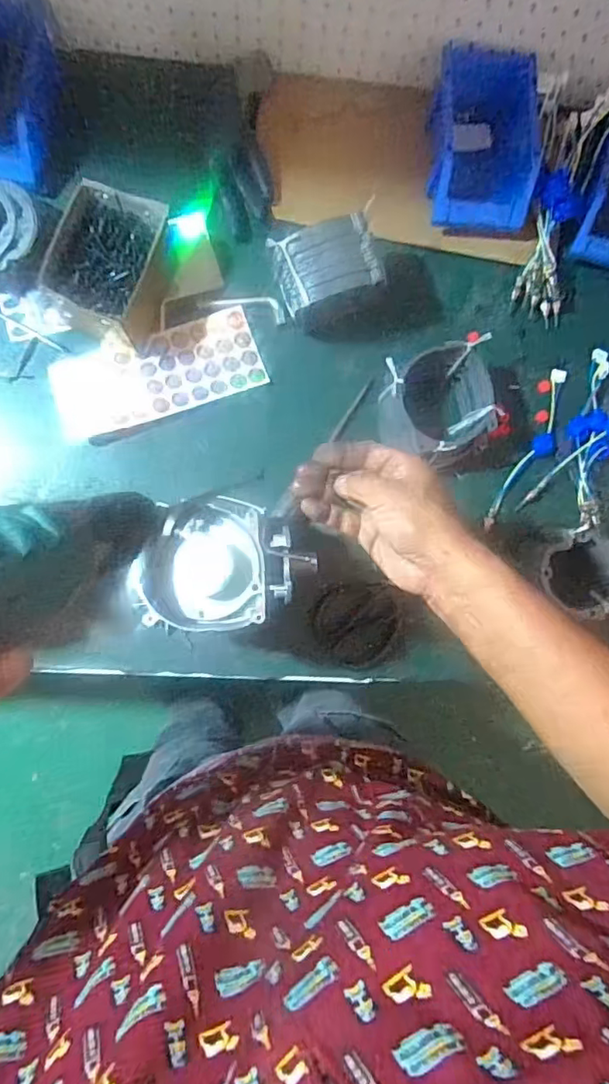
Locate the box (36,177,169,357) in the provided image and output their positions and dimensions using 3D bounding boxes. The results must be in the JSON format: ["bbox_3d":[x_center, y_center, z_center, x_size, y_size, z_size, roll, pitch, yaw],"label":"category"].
[{"bbox_3d":[-0.220,-0.309,0.653,0.106,0.086,0.149,19,85,-3],"label":"box"}]

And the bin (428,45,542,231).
[{"bbox_3d":[0.211,-0.476,0.678,0.127,0.101,0.182,0,86,-5],"label":"bin"}]

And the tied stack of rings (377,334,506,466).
[{"bbox_3d":[0.156,-0.158,0.682,0.130,0.075,0.130,-11,87,-5],"label":"tied stack of rings"}]

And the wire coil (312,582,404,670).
[{"bbox_3d":[0.066,0.105,0.711,0.109,0.015,0.103,-2,86,-5],"label":"wire coil"}]

